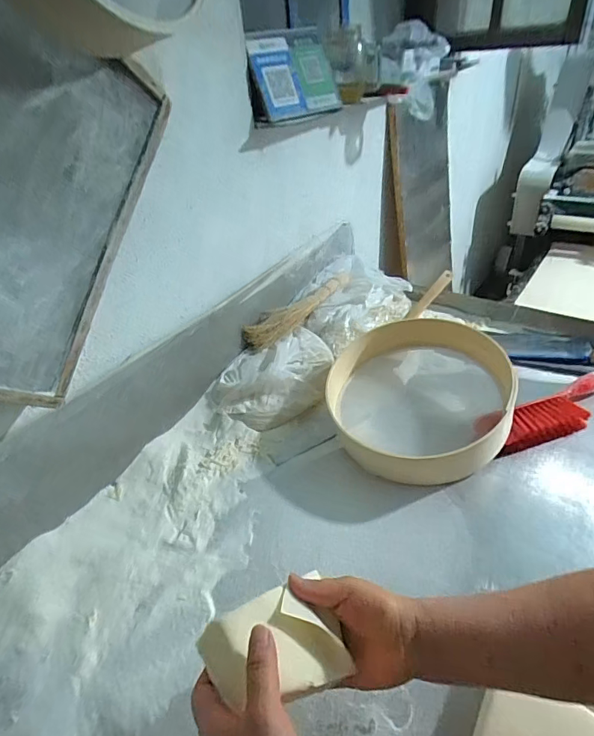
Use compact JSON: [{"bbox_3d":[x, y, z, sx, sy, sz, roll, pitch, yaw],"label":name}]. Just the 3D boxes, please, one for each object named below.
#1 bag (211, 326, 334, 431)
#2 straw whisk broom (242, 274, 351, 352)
[{"bbox_3d":[-0.033,0.029,0.839,0.252,0.096,0.146,-27,42,-25],"label":"bag"},{"bbox_3d":[0.013,-0.121,0.938,0.043,0.058,0.321,25,47,35],"label":"straw whisk broom"}]

